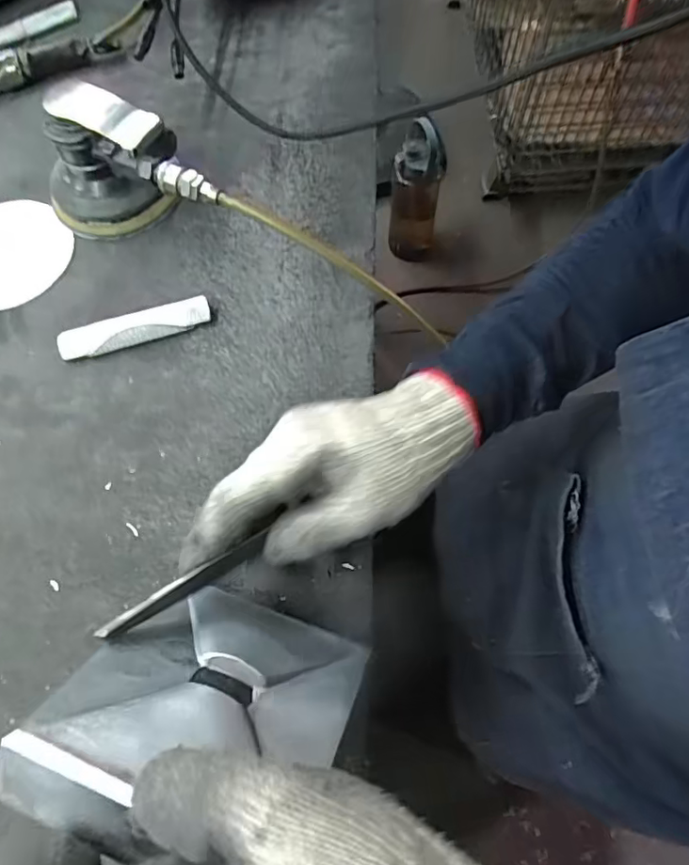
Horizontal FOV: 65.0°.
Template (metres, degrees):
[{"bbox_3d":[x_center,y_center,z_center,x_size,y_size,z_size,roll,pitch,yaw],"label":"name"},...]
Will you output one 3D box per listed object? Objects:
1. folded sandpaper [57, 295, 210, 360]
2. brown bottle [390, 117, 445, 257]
[{"bbox_3d":[-0.164,-0.082,0.424,0.117,0.015,0.026,-17,67,-4],"label":"folded sandpaper"},{"bbox_3d":[0.180,-0.580,1.324,0.104,0.338,0.125,12,68,7],"label":"brown bottle"}]

